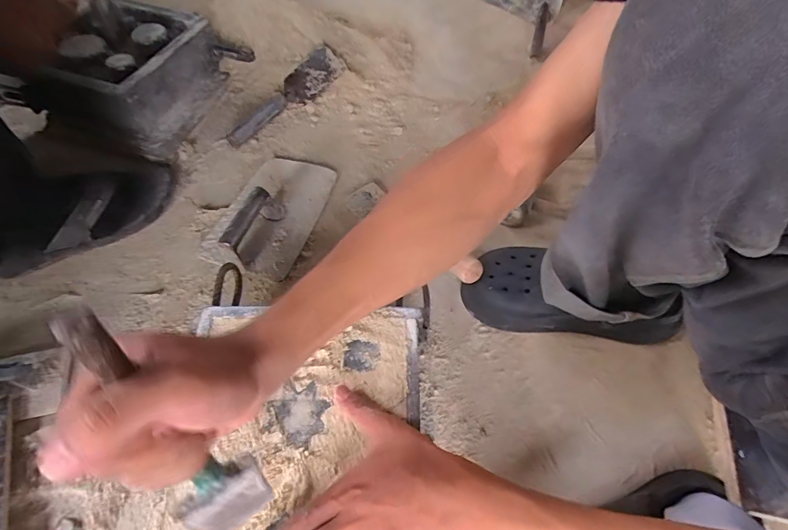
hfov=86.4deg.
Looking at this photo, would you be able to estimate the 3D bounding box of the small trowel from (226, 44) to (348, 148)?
[{"bbox_3d":[-0.199,-0.317,0.787,0.063,0.033,0.286,32,65,17],"label":"small trowel"}]

